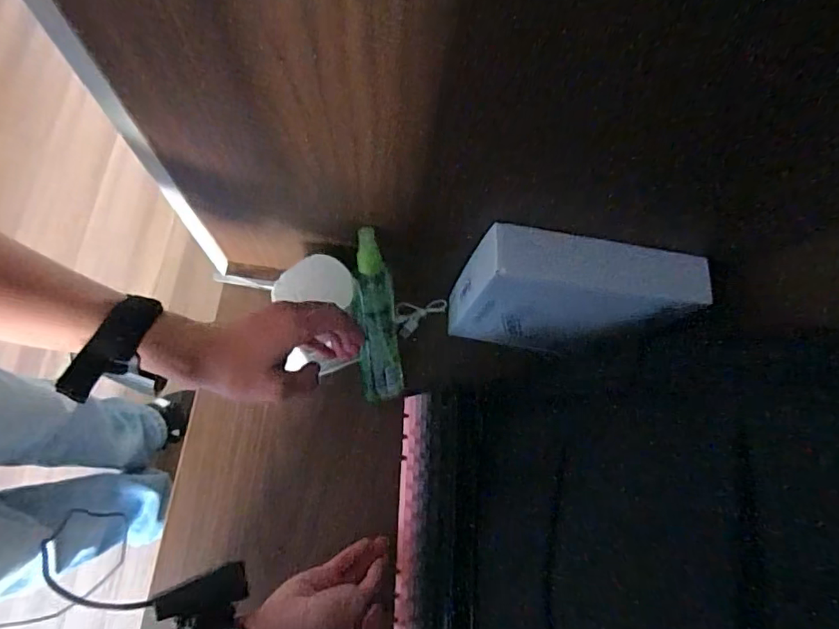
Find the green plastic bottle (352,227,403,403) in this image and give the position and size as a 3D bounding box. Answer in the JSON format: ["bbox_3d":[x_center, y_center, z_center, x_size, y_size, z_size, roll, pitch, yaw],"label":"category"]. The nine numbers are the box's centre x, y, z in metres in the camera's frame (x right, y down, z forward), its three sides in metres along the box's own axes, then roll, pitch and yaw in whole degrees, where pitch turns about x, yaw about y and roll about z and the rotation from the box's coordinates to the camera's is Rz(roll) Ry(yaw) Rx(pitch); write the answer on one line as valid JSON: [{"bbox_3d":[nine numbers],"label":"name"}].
[{"bbox_3d":[-0.047,0.008,0.547,0.042,0.218,0.043,-5,36,-2],"label":"green plastic bottle"}]

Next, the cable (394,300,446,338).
[{"bbox_3d":[-0.002,-0.005,0.655,0.070,0.019,0.040,-34,80,-8],"label":"cable"}]

